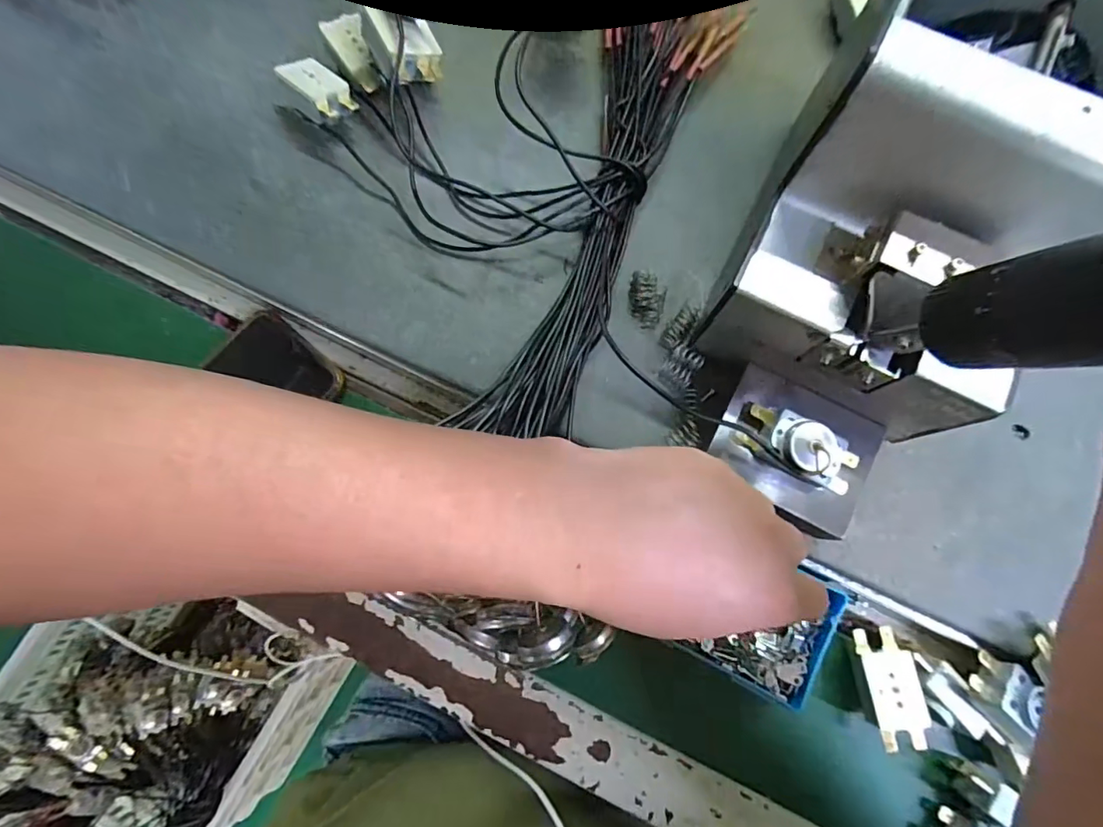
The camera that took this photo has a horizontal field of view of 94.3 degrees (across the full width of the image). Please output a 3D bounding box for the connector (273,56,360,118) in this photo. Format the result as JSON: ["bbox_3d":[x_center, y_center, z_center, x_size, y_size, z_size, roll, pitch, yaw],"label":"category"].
[{"bbox_3d":[-0.145,-0.201,0.318,0.047,0.012,0.029,44,60,5],"label":"connector"}]

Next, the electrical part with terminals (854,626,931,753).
[{"bbox_3d":[0.186,0.151,0.280,0.027,0.014,0.059,-2,79,0],"label":"electrical part with terminals"}]

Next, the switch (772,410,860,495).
[{"bbox_3d":[0.133,0.021,0.257,0.046,0.019,0.027,27,80,5],"label":"switch"}]

